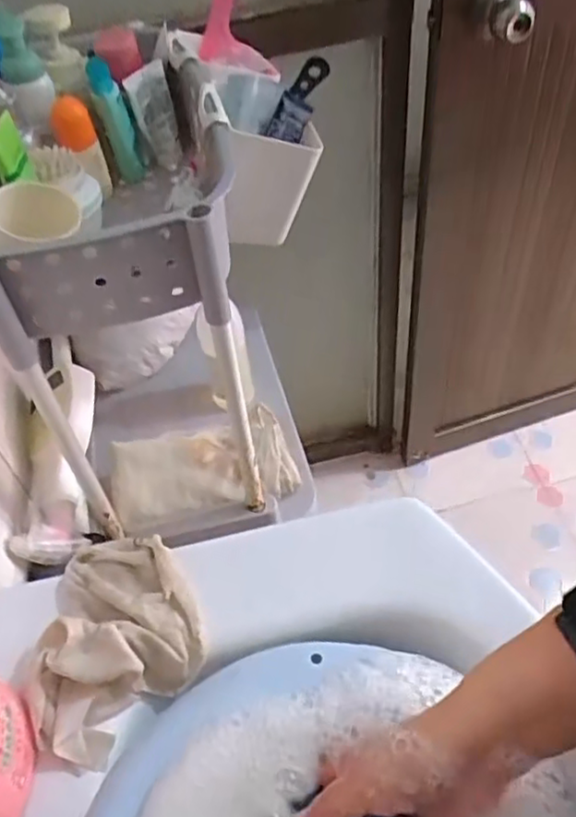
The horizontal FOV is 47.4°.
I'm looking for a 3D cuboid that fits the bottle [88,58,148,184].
[{"bbox_3d":[-0.184,-0.311,0.711,0.027,0.132,0.020,2,50,8],"label":"bottle"}]

